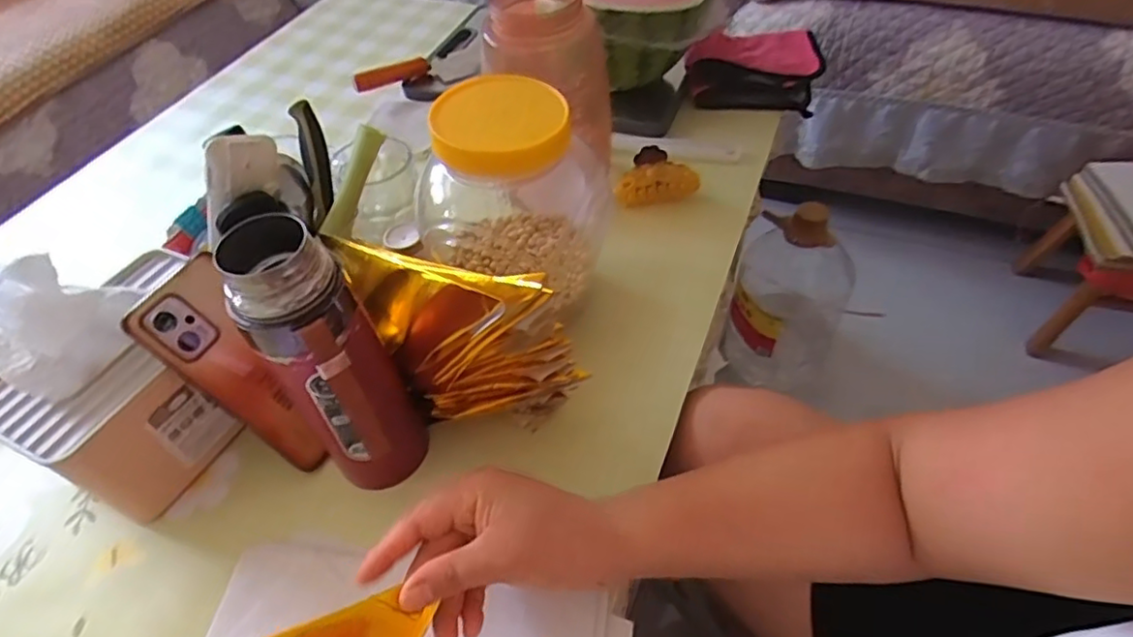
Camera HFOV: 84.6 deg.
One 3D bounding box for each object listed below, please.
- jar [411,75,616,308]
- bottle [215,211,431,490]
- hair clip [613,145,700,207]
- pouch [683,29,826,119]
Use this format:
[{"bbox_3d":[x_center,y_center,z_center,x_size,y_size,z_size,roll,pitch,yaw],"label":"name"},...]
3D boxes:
[{"bbox_3d":[-0.045,-0.092,0.476,0.111,0.166,0.121,-2,49,3],"label":"jar"},{"bbox_3d":[-0.137,0.031,0.382,0.063,0.206,0.065,-26,52,-17],"label":"bottle"},{"bbox_3d":[0.090,-0.142,0.640,0.080,0.047,0.049,-9,49,-3],"label":"hair clip"},{"bbox_3d":[0.233,-0.316,0.769,0.164,0.047,0.160,5,50,9],"label":"pouch"}]

